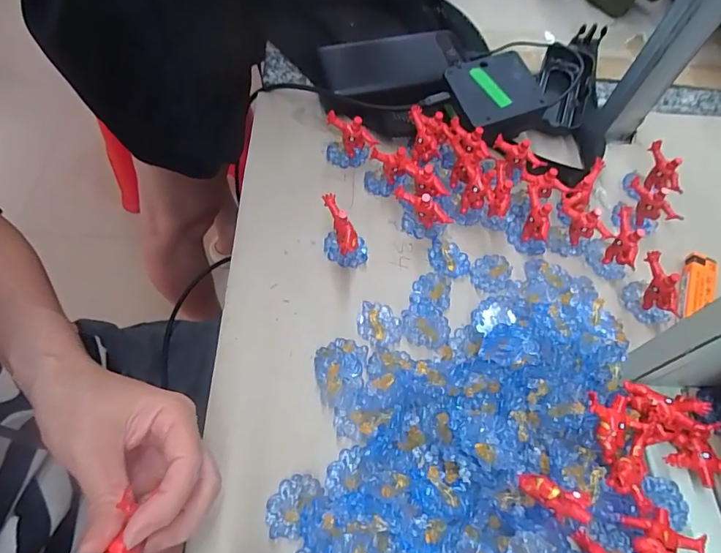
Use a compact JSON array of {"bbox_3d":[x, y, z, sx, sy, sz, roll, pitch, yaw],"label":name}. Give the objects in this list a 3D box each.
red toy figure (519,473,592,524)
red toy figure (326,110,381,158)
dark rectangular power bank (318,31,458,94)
[{"bbox_3d":[0.108,0.123,0.256,0.038,0.009,0.016,17,57,34],"label":"red toy figure"},{"bbox_3d":[-0.008,-0.125,0.410,0.043,0.047,0.021,18,60,9],"label":"red toy figure"},{"bbox_3d":[0.033,-0.215,0.464,0.140,0.020,0.065,-8,59,-7],"label":"dark rectangular power bank"}]

